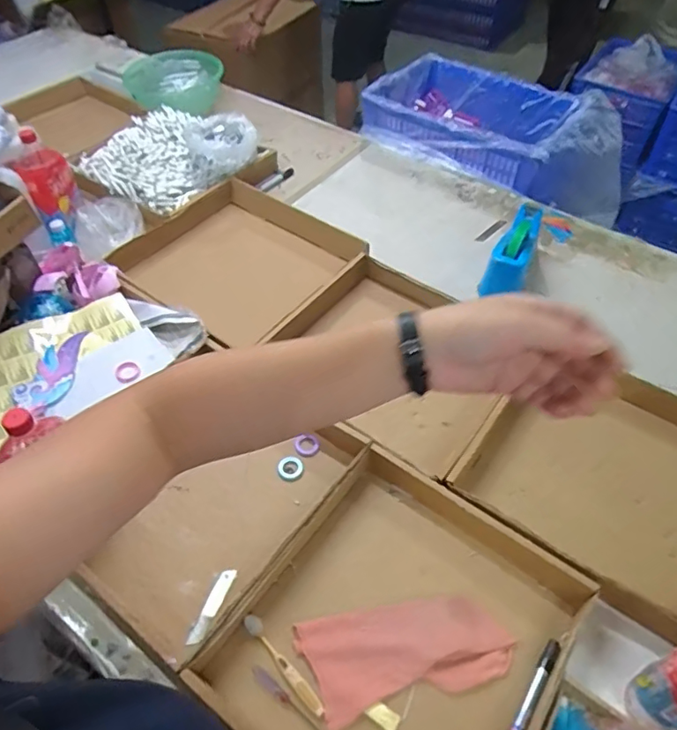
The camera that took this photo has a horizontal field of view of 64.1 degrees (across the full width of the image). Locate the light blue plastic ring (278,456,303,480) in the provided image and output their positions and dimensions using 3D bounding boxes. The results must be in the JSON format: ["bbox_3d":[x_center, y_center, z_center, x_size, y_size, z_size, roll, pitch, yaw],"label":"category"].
[{"bbox_3d":[-0.072,0.156,0.815,0.036,0.010,0.035,0,51,0],"label":"light blue plastic ring"}]

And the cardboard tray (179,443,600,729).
[{"bbox_3d":[0.074,0.333,0.663,0.347,0.065,0.379,30,57,23],"label":"cardboard tray"}]

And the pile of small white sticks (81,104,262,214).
[{"bbox_3d":[-0.393,-0.494,1.273,0.311,0.106,0.323,0,51,0],"label":"pile of small white sticks"}]

